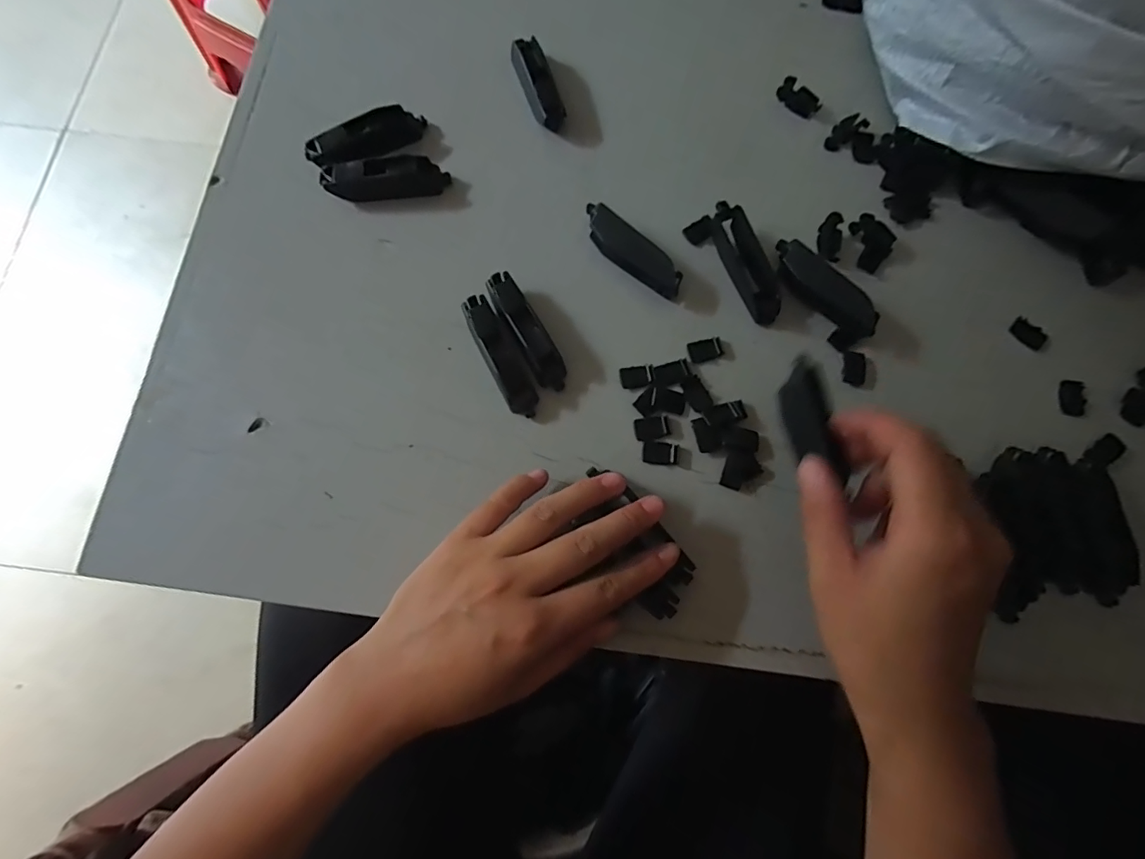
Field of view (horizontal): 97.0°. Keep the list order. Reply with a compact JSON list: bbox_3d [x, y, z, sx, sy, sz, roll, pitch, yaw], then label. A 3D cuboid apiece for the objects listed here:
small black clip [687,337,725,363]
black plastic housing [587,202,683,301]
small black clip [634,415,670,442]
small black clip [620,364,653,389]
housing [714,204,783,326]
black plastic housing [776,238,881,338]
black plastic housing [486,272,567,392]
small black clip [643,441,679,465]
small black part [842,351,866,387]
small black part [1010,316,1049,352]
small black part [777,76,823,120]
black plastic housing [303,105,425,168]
[{"bbox_3d":[0.079,-0.047,0.299,0.020,0.004,0.012,-15,77,-4],"label":"small black clip"},{"bbox_3d":[0.035,-0.107,0.304,0.072,0.017,0.019,44,81,9],"label":"black plastic housing"},{"bbox_3d":[0.046,-0.001,0.287,0.019,0.004,0.013,-9,77,-2],"label":"small black clip"},{"bbox_3d":[0.038,-0.031,0.294,0.019,0.004,0.012,-9,77,-2],"label":"small black clip"},{"bbox_3d":[0.105,-0.100,0.304,0.020,0.017,0.073,-19,78,-4],"label":"housing"},{"bbox_3d":[0.146,-0.081,0.299,0.023,0.019,0.073,-41,80,-9],"label":"black plastic housing"},{"bbox_3d":[-0.027,-0.057,0.293,0.018,0.016,0.073,-29,79,-7],"label":"black plastic housing"},{"bbox_3d":[0.050,0.013,0.284,0.020,0.004,0.012,6,77,1],"label":"small black clip"},{"bbox_3d":[0.166,-0.036,0.299,0.014,0.005,0.020,12,77,3],"label":"small black part"},{"bbox_3d":[0.276,-0.058,0.305,0.020,0.004,0.013,44,80,9],"label":"small black part"},{"bbox_3d":[0.151,-0.221,0.336,0.015,0.006,0.030,-43,80,-9],"label":"small black part"},{"bbox_3d":[-0.128,-0.182,0.318,0.073,0.016,0.025,-35,79,-8],"label":"black plastic housing"}]

